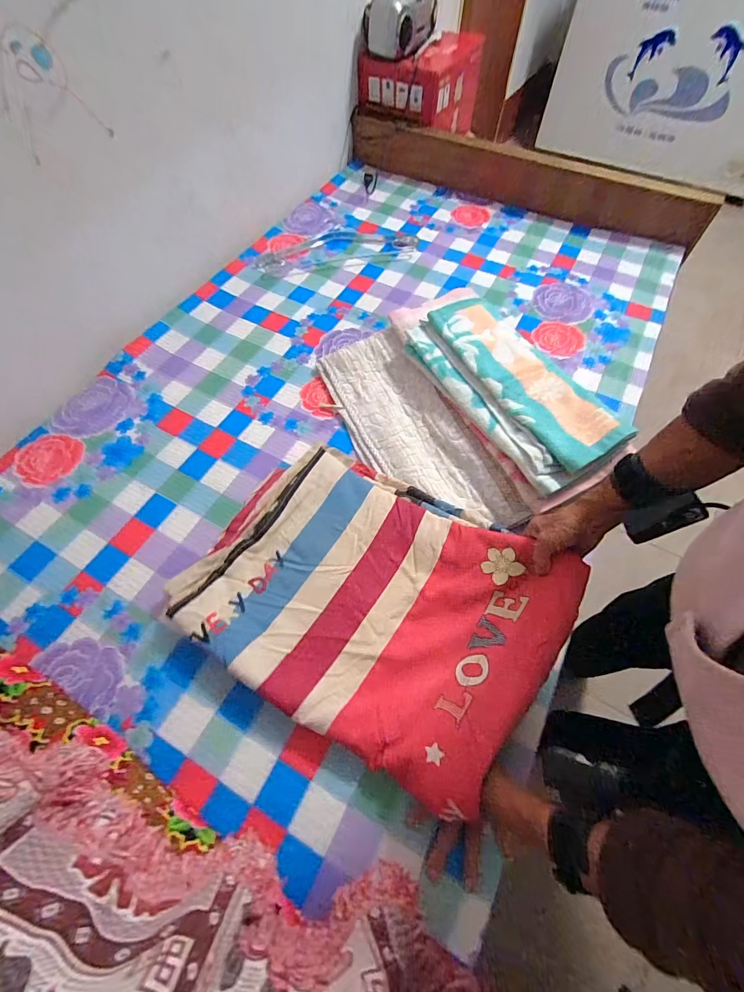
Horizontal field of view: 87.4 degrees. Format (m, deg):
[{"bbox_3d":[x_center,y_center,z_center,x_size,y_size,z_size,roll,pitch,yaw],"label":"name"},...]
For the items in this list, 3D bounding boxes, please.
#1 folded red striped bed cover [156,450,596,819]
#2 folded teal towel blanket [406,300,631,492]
[{"bbox_3d":[-0.009,0.127,0.544,0.488,0.088,0.353,29,67,14],"label":"folded red striped bed cover"},{"bbox_3d":[0.235,-0.215,0.694,0.191,0.057,0.437,-28,65,-15],"label":"folded teal towel blanket"}]

